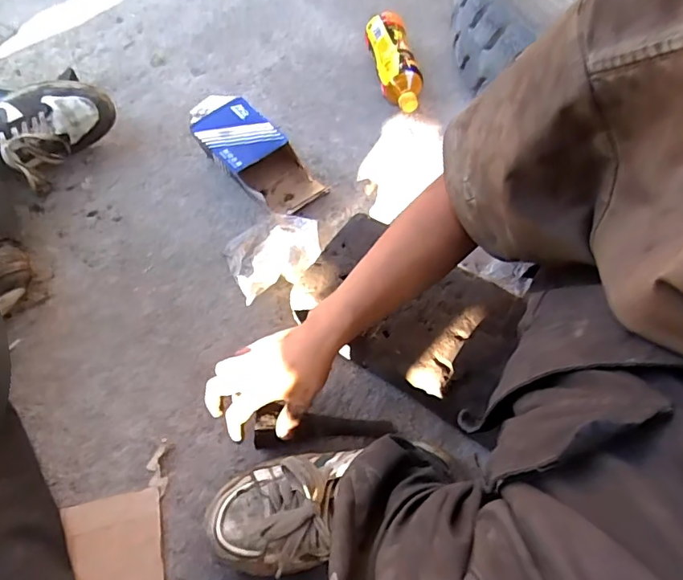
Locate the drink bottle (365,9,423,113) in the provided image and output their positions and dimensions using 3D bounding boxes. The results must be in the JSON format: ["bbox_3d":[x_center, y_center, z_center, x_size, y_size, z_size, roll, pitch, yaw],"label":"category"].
[{"bbox_3d":[0.086,-0.376,0.830,0.070,0.062,0.184,-14,75,-8],"label":"drink bottle"}]

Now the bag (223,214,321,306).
[{"bbox_3d":[-0.088,-0.053,0.680,0.132,0.050,0.123,-23,64,-14],"label":"bag"}]

